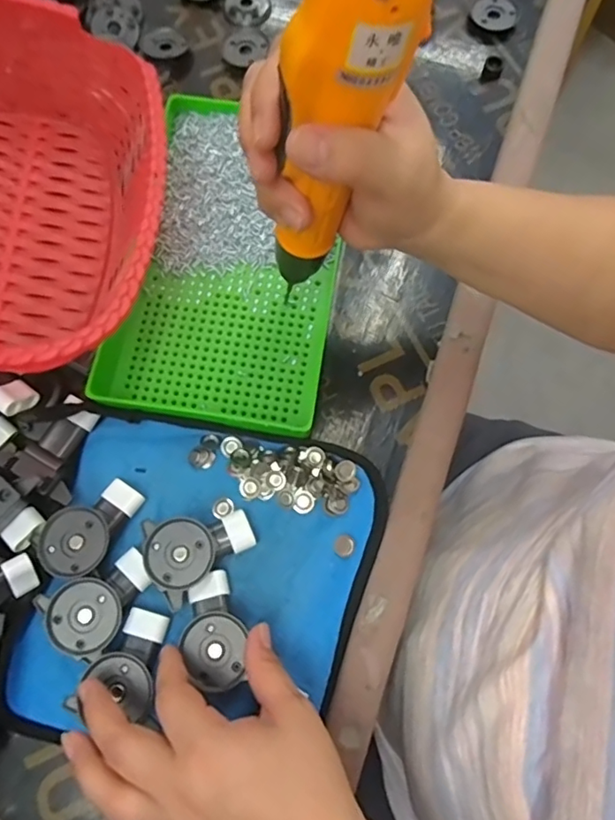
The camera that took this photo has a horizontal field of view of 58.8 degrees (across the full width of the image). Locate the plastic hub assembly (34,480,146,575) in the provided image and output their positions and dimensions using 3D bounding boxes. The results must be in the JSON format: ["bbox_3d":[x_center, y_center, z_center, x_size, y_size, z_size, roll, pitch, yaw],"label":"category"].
[{"bbox_3d":[-0.135,0.076,0.347,0.066,0.025,0.040,-38,79,-11],"label":"plastic hub assembly"}]

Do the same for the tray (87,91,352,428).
[{"bbox_3d":[-0.051,-0.106,0.391,0.148,0.030,0.230,11,75,2],"label":"tray"}]

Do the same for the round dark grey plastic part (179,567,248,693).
[{"bbox_3d":[-0.057,0.132,0.328,0.036,0.019,0.063,-17,75,-4],"label":"round dark grey plastic part"}]

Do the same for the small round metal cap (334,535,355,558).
[{"bbox_3d":[0.024,0.087,0.349,0.013,0.005,0.013,0,75,1],"label":"small round metal cap"}]

